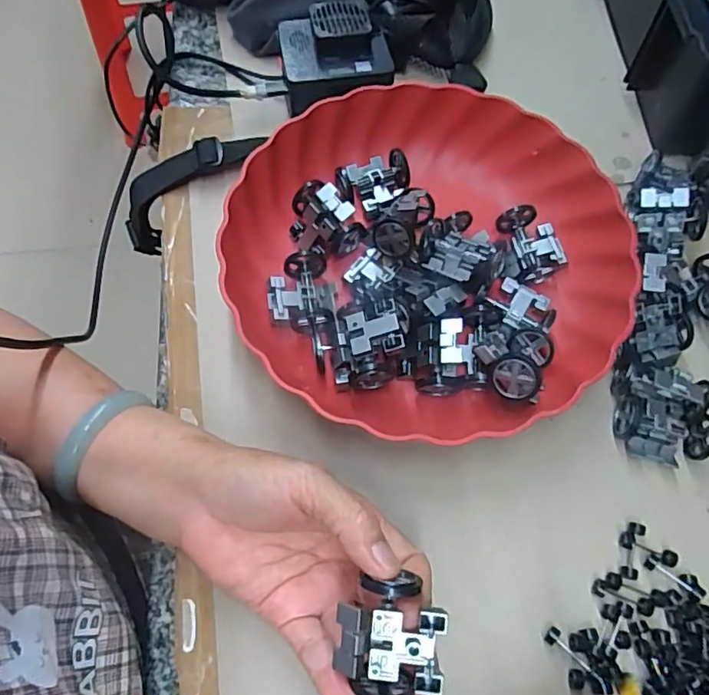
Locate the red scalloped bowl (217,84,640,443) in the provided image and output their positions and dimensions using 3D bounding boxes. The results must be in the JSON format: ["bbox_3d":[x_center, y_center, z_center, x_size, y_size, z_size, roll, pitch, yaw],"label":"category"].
[{"bbox_3d":[0.046,-0.057,0.349,0.241,0.050,0.234,0,67,-1],"label":"red scalloped bowl"}]

